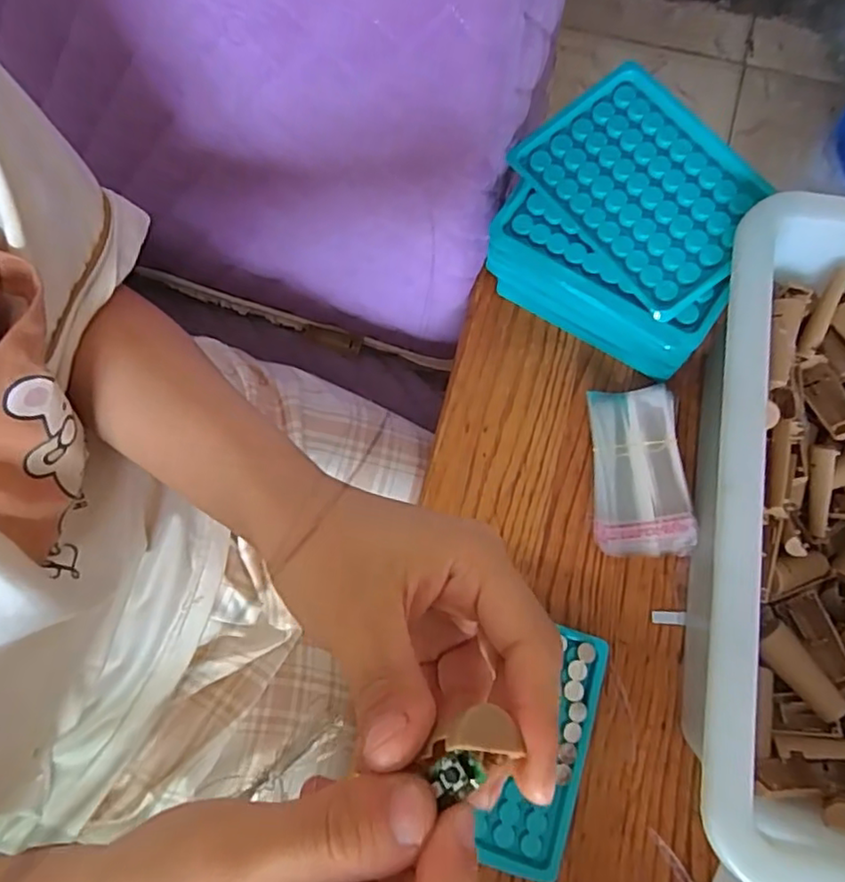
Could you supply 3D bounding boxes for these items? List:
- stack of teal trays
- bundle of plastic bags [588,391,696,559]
[{"bbox_3d":[0.122,-0.126,0.387,0.141,0.096,0.126,33,79,9],"label":"stack of teal trays"},{"bbox_3d":[0.139,0.020,0.406,0.059,0.018,0.106,0,76,2],"label":"bundle of plastic bags"}]

